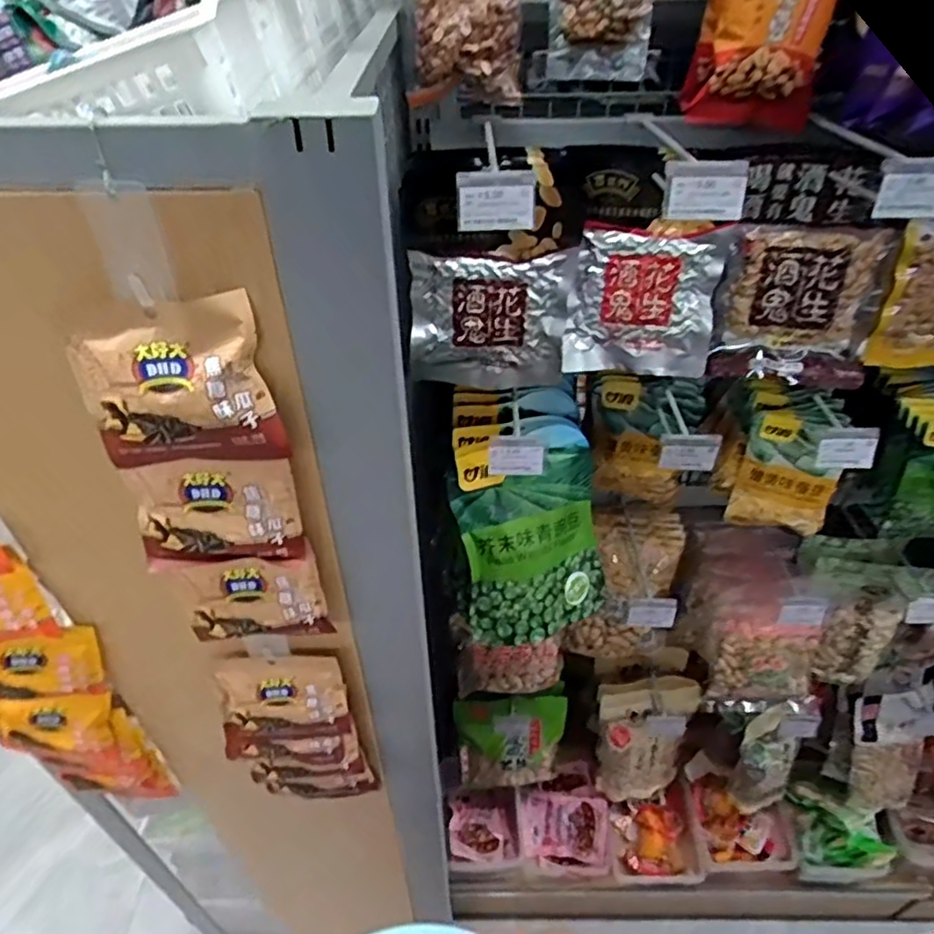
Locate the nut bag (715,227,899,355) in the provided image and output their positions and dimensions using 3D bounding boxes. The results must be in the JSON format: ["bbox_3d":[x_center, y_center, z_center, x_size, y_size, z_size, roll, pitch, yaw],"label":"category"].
[{"bbox_3d":[0.348,-0.185,0.681,0.157,0.122,0.028,9,42,11],"label":"nut bag"}]

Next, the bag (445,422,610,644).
[{"bbox_3d":[0.072,0.081,0.755,0.170,0.238,0.045,-11,11,-18],"label":"bag"}]

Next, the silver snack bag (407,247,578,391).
[{"bbox_3d":[0.024,-0.148,0.667,0.163,0.141,0.046,-2,41,-2],"label":"silver snack bag"}]

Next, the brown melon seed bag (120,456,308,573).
[{"bbox_3d":[-0.172,0.032,0.447,0.113,0.087,0.019,0,41,1],"label":"brown melon seed bag"}]

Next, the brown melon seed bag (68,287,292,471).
[{"bbox_3d":[-0.172,-0.044,0.387,0.113,0.105,0.024,-3,41,-3],"label":"brown melon seed bag"}]

